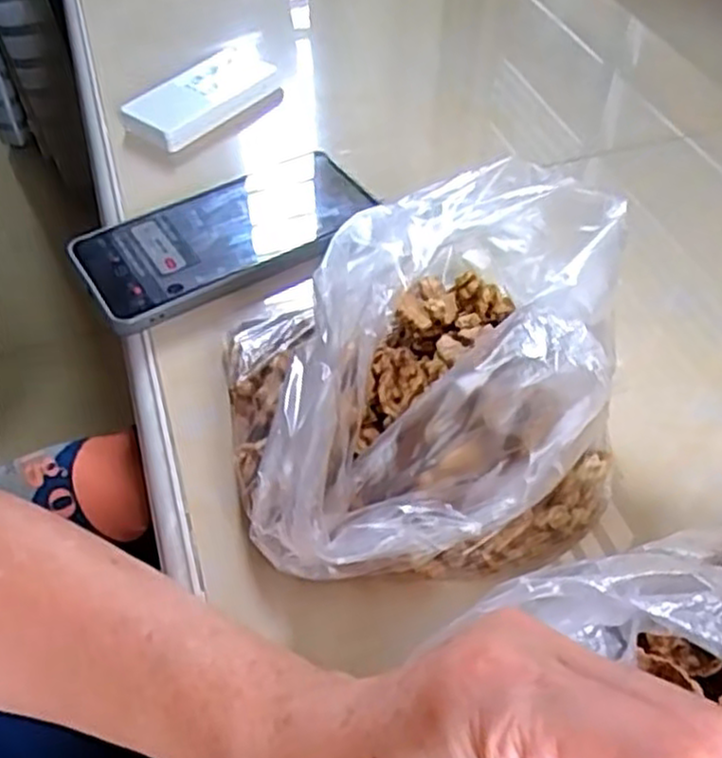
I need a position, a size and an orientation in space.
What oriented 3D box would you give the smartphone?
[{"bbox_3d":[-0.071,-0.077,0.416,0.160,0.019,0.072,-26,54,-21],"label":"smartphone"}]

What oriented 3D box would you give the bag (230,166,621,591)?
[{"bbox_3d":[0.028,0.000,0.302,0.164,0.089,0.149,-6,50,-5],"label":"bag"}]

